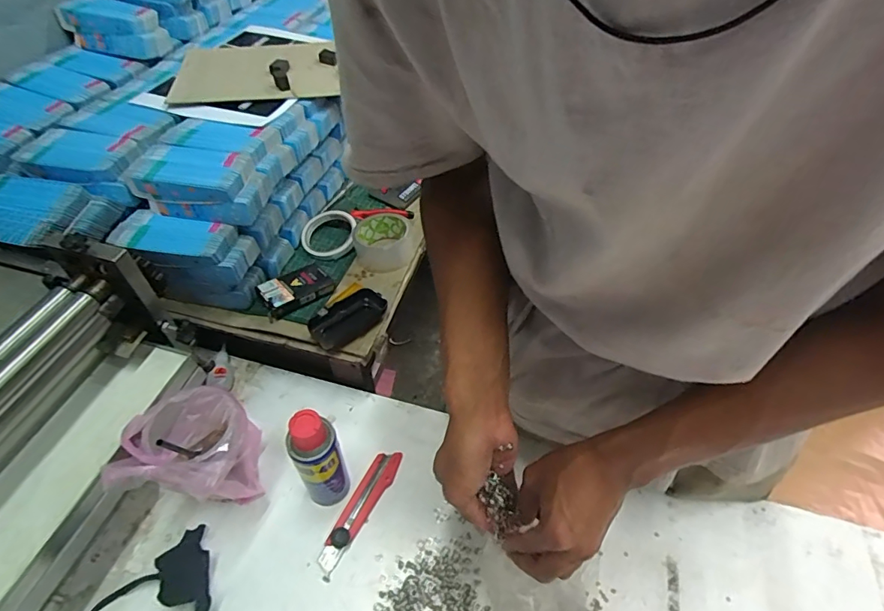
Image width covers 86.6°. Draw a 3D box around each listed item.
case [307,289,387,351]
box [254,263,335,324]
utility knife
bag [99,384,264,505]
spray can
[{"bbox_3d":[-0.131,0.018,0.648,0.054,0.029,0.103,35,56,24],"label":"case"},{"bbox_3d":[-0.214,-0.026,0.684,0.066,0.025,0.106,38,57,26],"label":"box"},{"bbox_3d":[-0.100,0.245,0.576,0.032,0.016,0.154,23,52,15],"label":"utility knife"},{"bbox_3d":[-0.269,0.174,0.530,0.128,0.170,0.127,11,50,6],"label":"bag"},{"bbox_3d":[-0.137,0.178,0.533,0.053,0.175,0.041,-23,54,-21],"label":"spray can"}]

